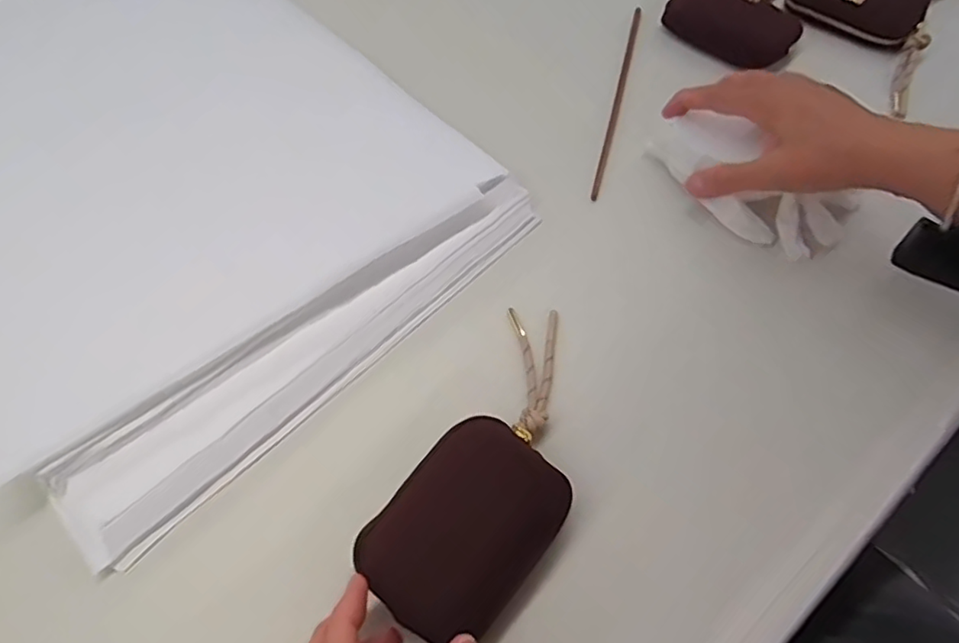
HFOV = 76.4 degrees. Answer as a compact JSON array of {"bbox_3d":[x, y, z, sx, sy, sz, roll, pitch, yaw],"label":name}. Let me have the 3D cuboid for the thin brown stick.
[{"bbox_3d":[0.123,-0.203,0.538,0.008,0.007,0.254,13,59,10],"label":"thin brown stick"}]

